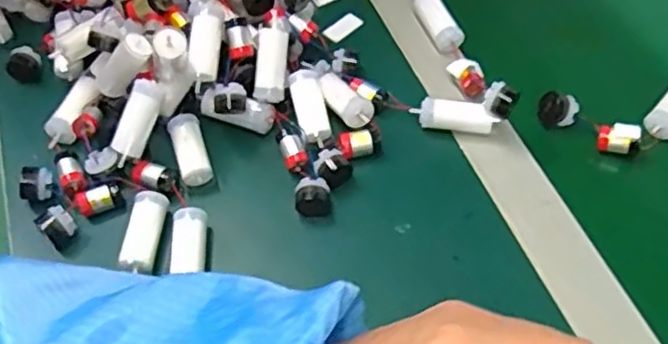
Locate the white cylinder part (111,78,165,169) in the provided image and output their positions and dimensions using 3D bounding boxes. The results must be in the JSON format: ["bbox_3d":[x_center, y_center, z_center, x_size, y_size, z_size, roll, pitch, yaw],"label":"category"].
[{"bbox_3d":[-0.127,-0.031,0.434,0.017,0.016,0.056,22,94,13],"label":"white cylinder part"}]

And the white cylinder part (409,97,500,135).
[{"bbox_3d":[0.081,-0.038,0.459,0.055,0.015,0.018,5,56,6],"label":"white cylinder part"}]

